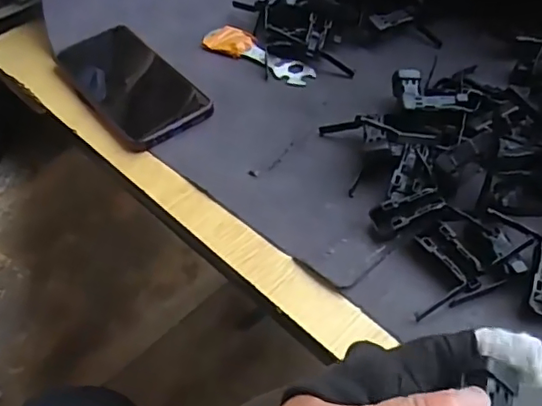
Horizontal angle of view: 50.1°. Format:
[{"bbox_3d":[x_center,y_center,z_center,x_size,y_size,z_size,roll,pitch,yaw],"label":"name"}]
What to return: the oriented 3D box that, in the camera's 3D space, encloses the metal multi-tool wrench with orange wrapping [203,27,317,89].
[{"bbox_3d":[-0.013,-0.136,0.528,0.116,0.006,0.039,34,62,31],"label":"metal multi-tool wrench with orange wrapping"}]

